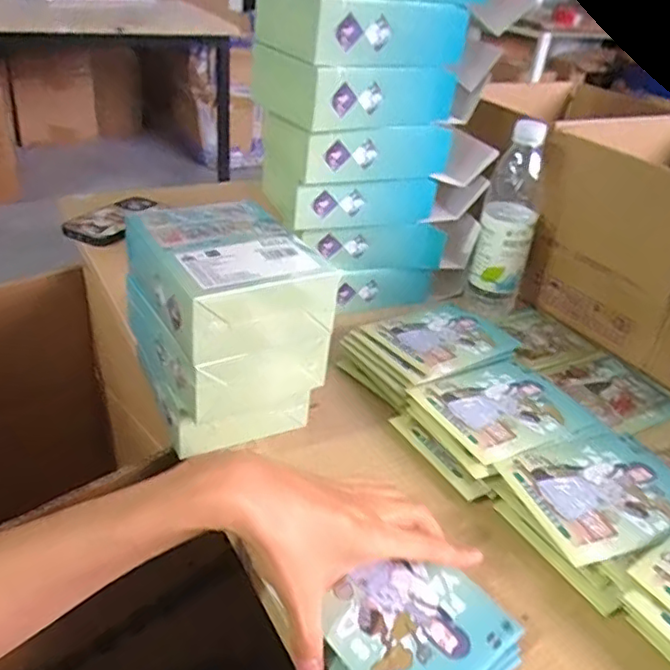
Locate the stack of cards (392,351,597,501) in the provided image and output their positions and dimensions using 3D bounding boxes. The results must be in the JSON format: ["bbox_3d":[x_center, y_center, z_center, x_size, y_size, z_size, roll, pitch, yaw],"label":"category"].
[{"bbox_3d":[0.148,0.077,0.574,0.165,0.032,0.114,-15,39,-28],"label":"stack of cards"}]

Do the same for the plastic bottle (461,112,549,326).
[{"bbox_3d":[0.200,-0.127,0.730,0.065,0.224,0.060,15,34,13],"label":"plastic bottle"}]

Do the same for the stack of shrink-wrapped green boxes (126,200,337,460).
[{"bbox_3d":[-0.092,-0.007,0.523,0.120,0.157,0.145,-15,38,-28],"label":"stack of shrink-wrapped green boxes"}]

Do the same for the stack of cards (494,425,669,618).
[{"bbox_3d":[0.212,0.131,0.499,0.159,0.030,0.117,-19,41,-33],"label":"stack of cards"}]

